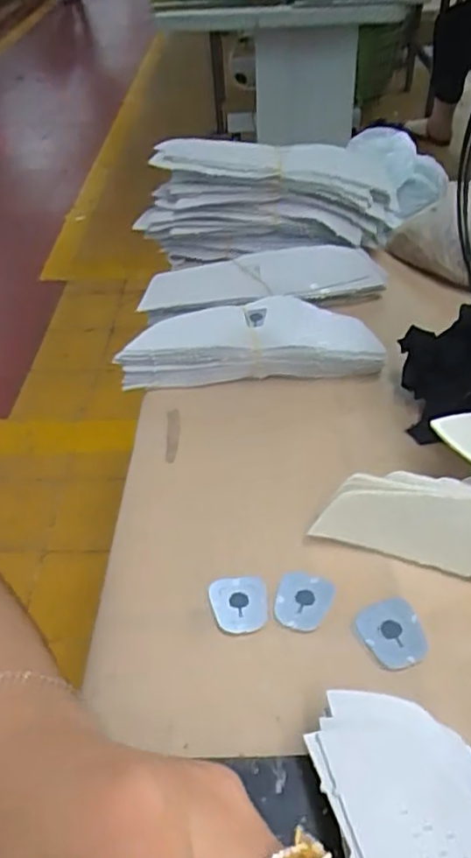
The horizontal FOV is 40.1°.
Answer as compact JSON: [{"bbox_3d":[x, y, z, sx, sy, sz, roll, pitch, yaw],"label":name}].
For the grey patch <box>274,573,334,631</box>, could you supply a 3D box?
[{"bbox_3d":[0.039,0.100,0.377,0.031,0.004,0.037,14,46,18],"label":"grey patch"}]

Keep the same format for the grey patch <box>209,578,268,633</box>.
[{"bbox_3d":[0.002,0.102,0.378,0.033,0.004,0.036,-7,44,-3],"label":"grey patch"}]

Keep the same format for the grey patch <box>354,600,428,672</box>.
[{"bbox_3d":[0.088,0.113,0.358,0.033,0.005,0.039,-22,46,-18],"label":"grey patch"}]

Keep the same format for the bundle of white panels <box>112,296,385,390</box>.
[{"bbox_3d":[0.010,-0.072,0.525,0.201,0.050,0.059,-3,44,1],"label":"bundle of white panels"}]

